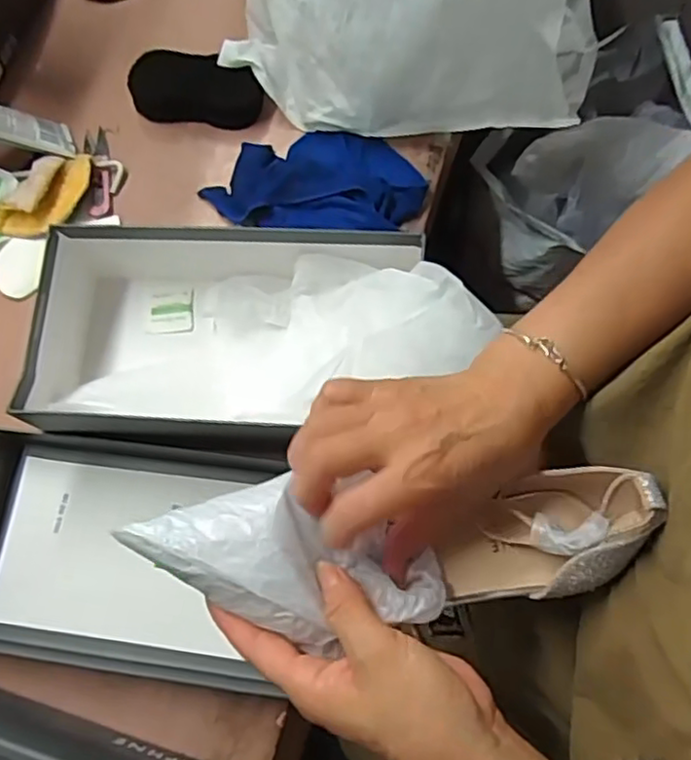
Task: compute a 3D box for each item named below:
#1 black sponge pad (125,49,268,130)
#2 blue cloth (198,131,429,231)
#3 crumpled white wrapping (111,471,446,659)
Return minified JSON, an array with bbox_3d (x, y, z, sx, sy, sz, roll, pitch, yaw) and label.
[{"bbox_3d":[-0.143,-0.284,0.634,0.126,0.039,0.056,5,73,4],"label":"black sponge pad"},{"bbox_3d":[-0.027,-0.193,0.597,0.201,0.035,0.134,13,74,7],"label":"blue cloth"},{"bbox_3d":[-0.029,0.091,0.334,0.156,0.035,0.069,16,74,-5],"label":"crumpled white wrapping"}]

